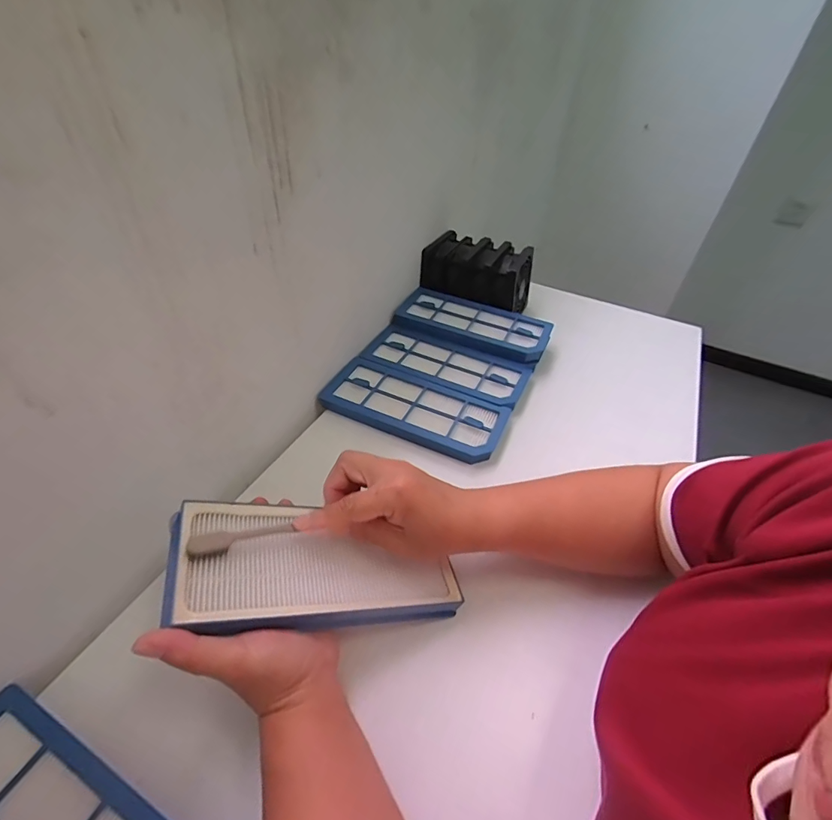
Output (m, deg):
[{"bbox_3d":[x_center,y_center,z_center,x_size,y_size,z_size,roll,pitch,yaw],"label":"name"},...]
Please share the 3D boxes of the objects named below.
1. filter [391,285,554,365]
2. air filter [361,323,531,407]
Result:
[{"bbox_3d":[0.081,-0.120,0.611,0.207,0.027,0.097,20,46,16],"label":"filter"},{"bbox_3d":[0.038,-0.058,0.561,0.206,0.021,0.091,20,46,16],"label":"air filter"}]

